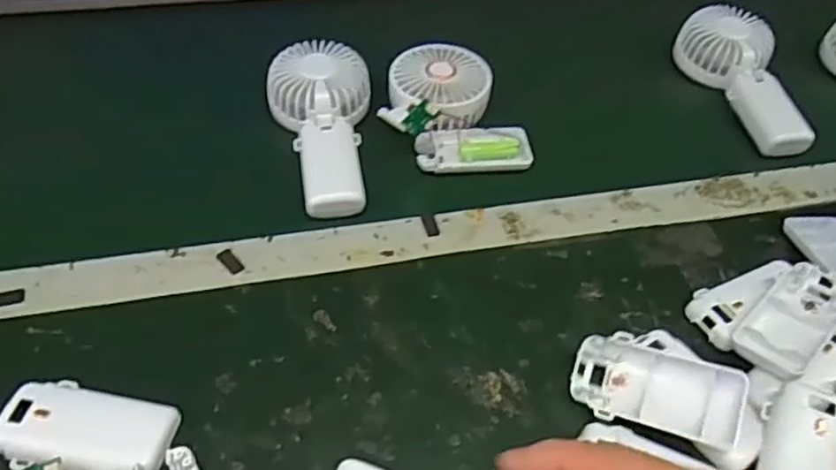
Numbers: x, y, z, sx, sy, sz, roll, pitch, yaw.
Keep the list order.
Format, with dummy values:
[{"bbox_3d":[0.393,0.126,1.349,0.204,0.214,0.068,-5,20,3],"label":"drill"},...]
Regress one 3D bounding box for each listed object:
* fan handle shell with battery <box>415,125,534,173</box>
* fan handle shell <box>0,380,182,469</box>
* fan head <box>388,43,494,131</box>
[{"bbox_3d":[0.047,-0.073,0.568,0.094,0.020,0.041,0,46,-4],"label":"fan handle shell with battery"},{"bbox_3d":[-0.181,0.106,0.370,0.095,0.015,0.050,9,46,5],"label":"fan handle shell"},{"bbox_3d":[0.020,-0.129,0.596,0.085,0.042,0.080,2,46,-2],"label":"fan head"}]

